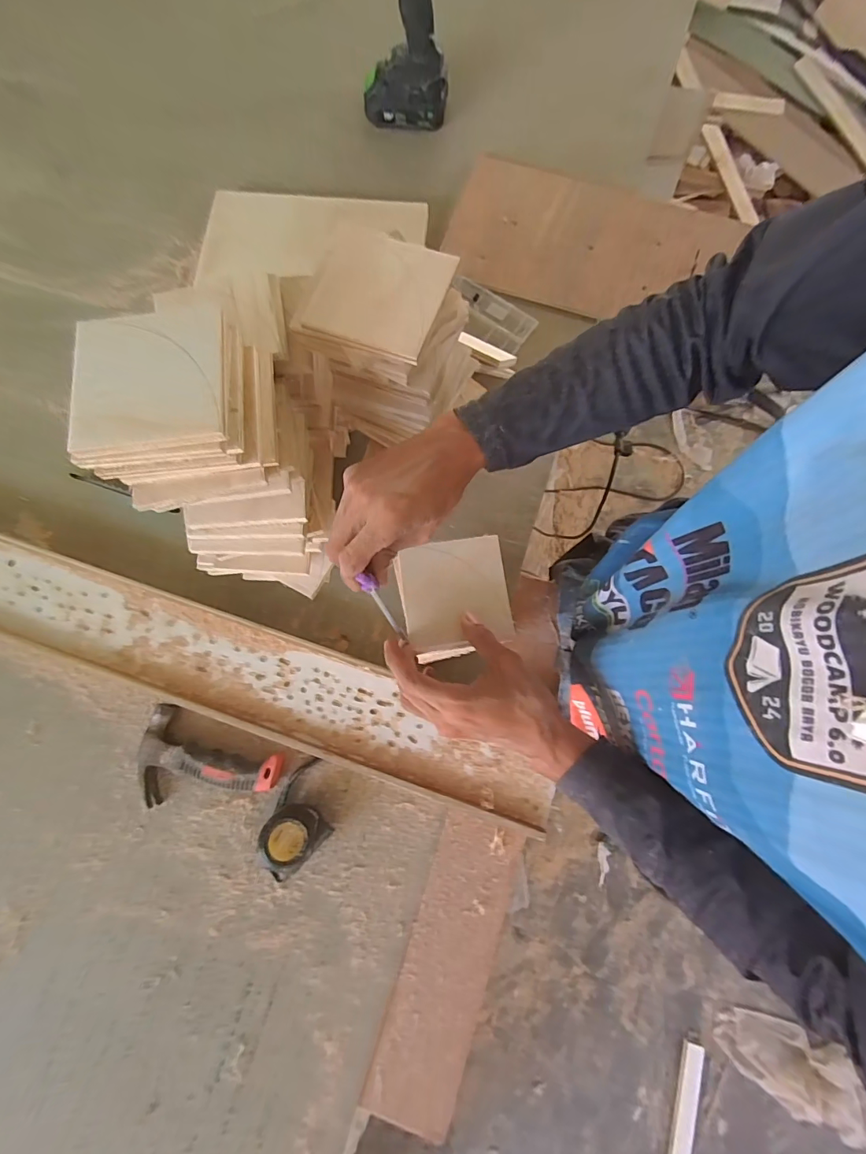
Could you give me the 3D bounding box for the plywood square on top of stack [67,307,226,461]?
[{"bbox_3d":[-0.191,-0.134,0.309,0.097,0.008,0.101,-6,77,-3],"label":"plywood square on top of stack"}]

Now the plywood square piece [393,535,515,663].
[{"bbox_3d":[0.021,0.019,0.448,0.104,0.014,0.108,-9,77,-4],"label":"plywood square piece"}]

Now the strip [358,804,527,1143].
[{"bbox_3d":[0.016,0.401,0.476,0.091,0.012,0.287,18,77,3],"label":"strip"}]

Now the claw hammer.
[{"bbox_3d":[-0.257,0.219,0.514,0.158,0.029,0.096,22,77,4],"label":"claw hammer"}]

